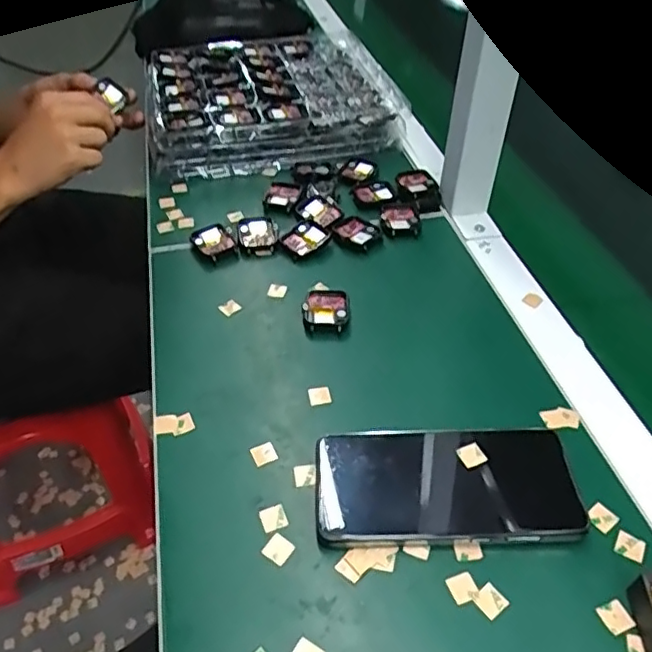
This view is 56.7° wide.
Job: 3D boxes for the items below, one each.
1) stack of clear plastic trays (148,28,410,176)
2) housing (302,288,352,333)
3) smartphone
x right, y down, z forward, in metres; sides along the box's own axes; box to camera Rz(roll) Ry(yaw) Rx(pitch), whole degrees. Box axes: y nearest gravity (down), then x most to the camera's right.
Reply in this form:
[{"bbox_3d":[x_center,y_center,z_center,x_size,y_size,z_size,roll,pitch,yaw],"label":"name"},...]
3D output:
[{"bbox_3d":[-0.077,-0.288,0.756,0.283,0.056,0.265,-11,45,-13],"label":"stack of clear plastic trays"},{"bbox_3d":[0.001,-0.014,0.506,0.039,0.014,0.040,3,43,1],"label":"housing"},{"bbox_3d":[0.076,0.100,0.387,0.161,0.009,0.079,-2,50,0],"label":"smartphone"}]

